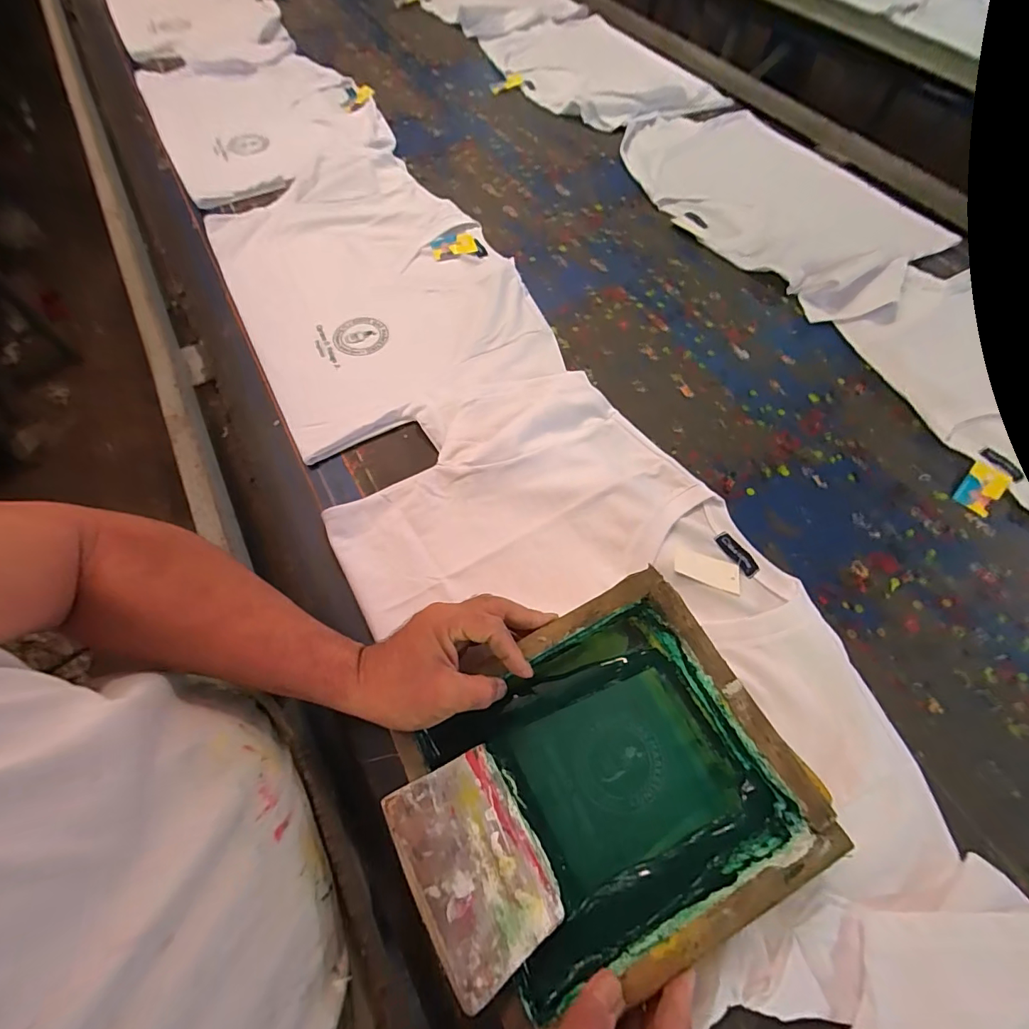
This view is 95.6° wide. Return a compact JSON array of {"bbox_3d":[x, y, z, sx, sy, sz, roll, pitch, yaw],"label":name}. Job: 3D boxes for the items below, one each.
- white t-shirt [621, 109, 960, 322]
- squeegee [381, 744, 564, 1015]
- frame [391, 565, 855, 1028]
[{"bbox_3d":[0.442,-0.567,0.818,0.352,0.032,0.585,-30,67,-16],"label":"white t-shirt"},{"bbox_3d":[-0.025,0.241,0.328,0.098,0.005,0.125,-8,57,-46],"label":"squeegee"},{"bbox_3d":[0.063,0.209,0.363,0.269,0.061,0.230,-26,66,-14],"label":"frame"}]

